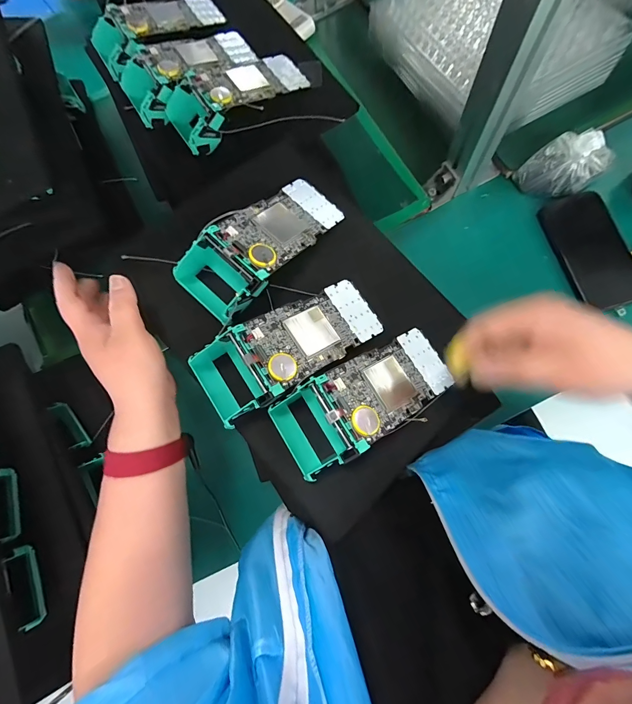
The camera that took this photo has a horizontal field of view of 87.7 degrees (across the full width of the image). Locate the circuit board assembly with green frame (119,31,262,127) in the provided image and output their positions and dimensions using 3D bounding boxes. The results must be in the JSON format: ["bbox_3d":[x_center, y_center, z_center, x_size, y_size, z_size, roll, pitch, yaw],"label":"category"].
[{"bbox_3d":[-0.160,-0.357,0.415,0.167,0.045,0.084,-32,77,-1],"label":"circuit board assembly with green frame"}]

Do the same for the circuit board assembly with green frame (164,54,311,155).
[{"bbox_3d":[-0.095,-0.315,0.405,0.171,0.048,0.071,-33,77,-1],"label":"circuit board assembly with green frame"}]

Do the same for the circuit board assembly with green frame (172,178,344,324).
[{"bbox_3d":[-0.049,-0.111,0.321,0.174,0.054,0.082,-44,77,-11],"label":"circuit board assembly with green frame"}]

